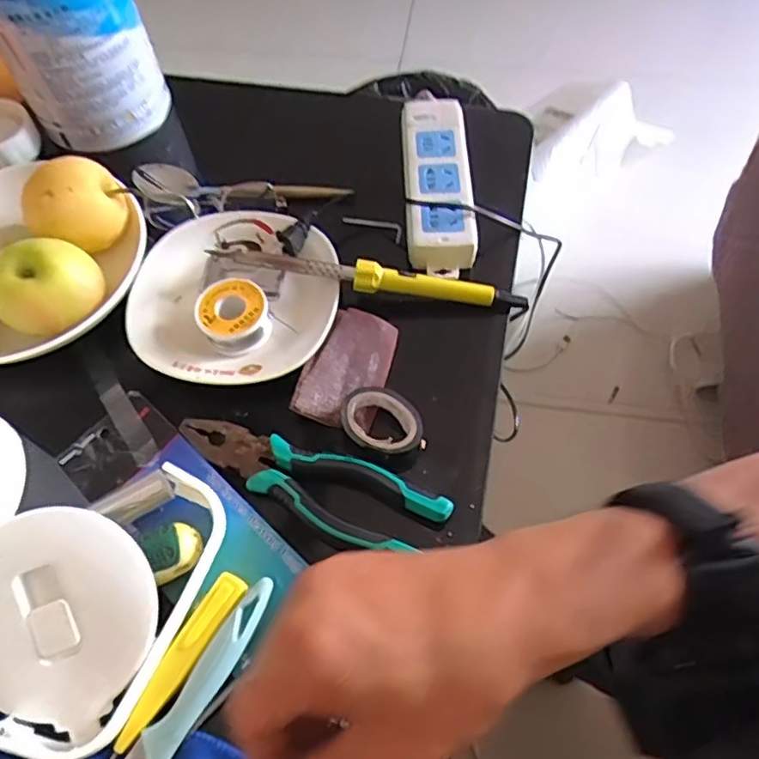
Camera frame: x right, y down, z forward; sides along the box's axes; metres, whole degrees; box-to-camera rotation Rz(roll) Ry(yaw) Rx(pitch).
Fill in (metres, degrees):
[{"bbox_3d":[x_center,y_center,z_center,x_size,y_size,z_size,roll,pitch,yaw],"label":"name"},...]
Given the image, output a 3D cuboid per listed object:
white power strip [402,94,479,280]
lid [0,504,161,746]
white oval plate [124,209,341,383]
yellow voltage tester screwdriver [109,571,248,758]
[{"bbox_3d":[0.049,-0.184,0.541,0.055,0.033,0.191,-3,61,0],"label":"white power strip"},{"bbox_3d":[-0.189,0.135,0.359,0.113,0.007,0.115,0,84,-3],"label":"lid"},{"bbox_3d":[-0.115,-0.071,0.491,0.158,0.029,0.156,8,62,6],"label":"white oval plate"},{"bbox_3d":[-0.123,0.175,0.370,0.021,0.013,0.126,27,65,15],"label":"yellow voltage tester screwdriver"}]

